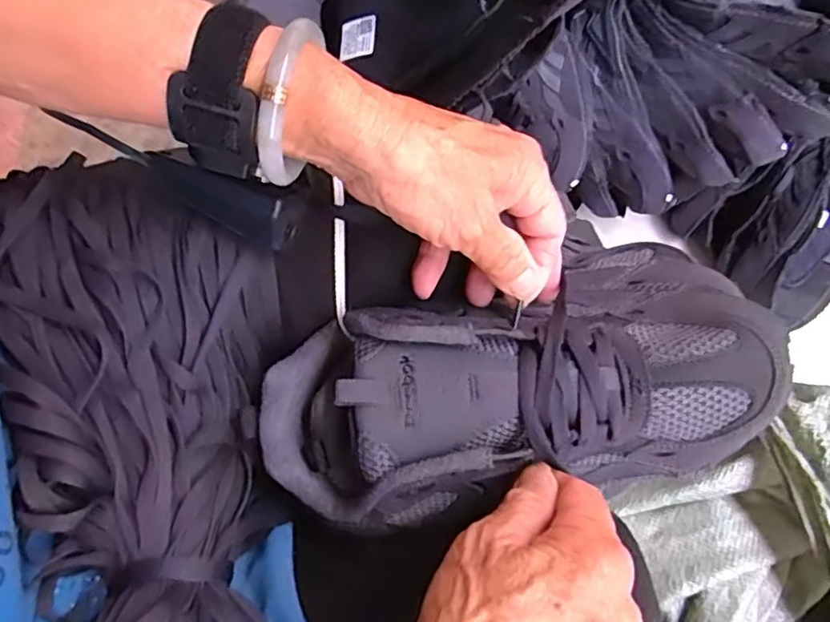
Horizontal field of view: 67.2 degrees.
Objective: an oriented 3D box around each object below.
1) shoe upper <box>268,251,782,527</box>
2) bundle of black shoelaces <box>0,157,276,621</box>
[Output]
[{"bbox_3d":[0.045,0.031,0.312,0.241,0.075,0.126,-12,75,-3],"label":"shoe upper"},{"bbox_3d":[-0.124,0.055,0.286,0.139,0.054,0.302,-18,75,-7],"label":"bundle of black shoelaces"}]

